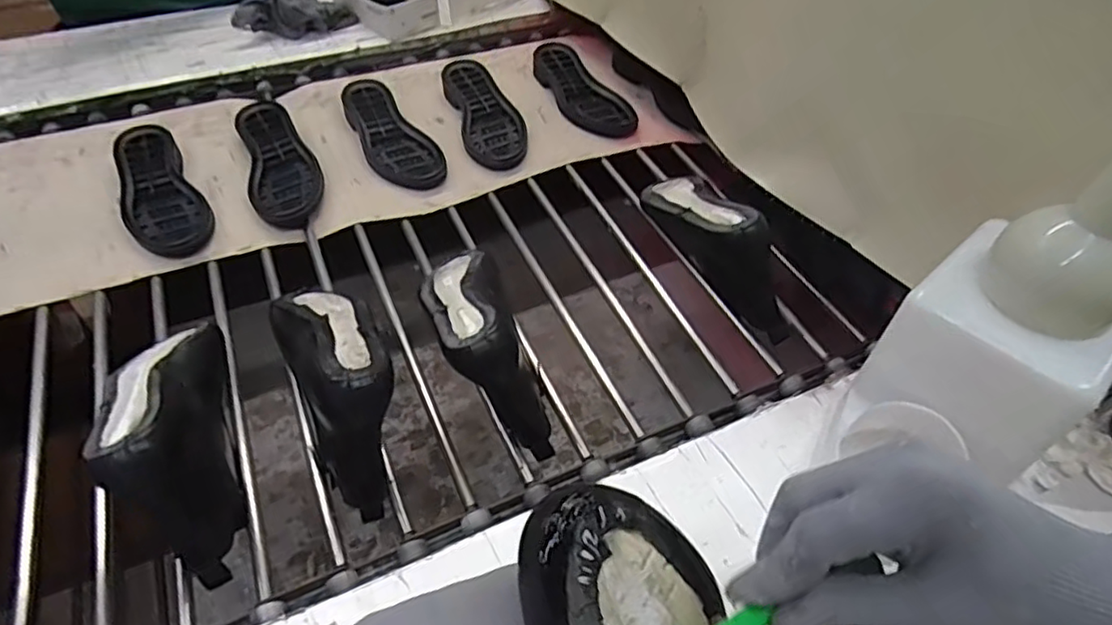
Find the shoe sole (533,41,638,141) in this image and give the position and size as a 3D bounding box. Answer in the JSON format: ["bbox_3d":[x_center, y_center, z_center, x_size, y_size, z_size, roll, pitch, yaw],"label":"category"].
[{"bbox_3d":[0.035,-0.353,1.004,0.084,0.020,0.250,-18,50,-15],"label":"shoe sole"}]

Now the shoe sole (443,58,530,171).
[{"bbox_3d":[-0.105,-0.298,0.950,0.088,0.025,0.257,-13,51,-13],"label":"shoe sole"}]

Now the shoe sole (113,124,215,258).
[{"bbox_3d":[-0.498,-0.156,0.810,0.084,0.027,0.244,-25,52,-20],"label":"shoe sole"}]

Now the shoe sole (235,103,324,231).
[{"bbox_3d":[-0.368,-0.203,0.860,0.086,0.023,0.254,-18,49,-15],"label":"shoe sole"}]

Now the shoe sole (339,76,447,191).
[{"bbox_3d":[-0.234,-0.255,0.910,0.089,0.025,0.249,-23,51,-19],"label":"shoe sole"}]

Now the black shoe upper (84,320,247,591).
[{"bbox_3d":[-0.323,0.098,0.534,0.082,0.123,0.236,-17,49,-14],"label":"black shoe upper"}]

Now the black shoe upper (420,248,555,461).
[{"bbox_3d":[-0.075,0.025,0.619,0.071,0.118,0.226,-18,50,-15],"label":"black shoe upper"}]

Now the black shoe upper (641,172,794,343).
[{"bbox_3d":[0.173,-0.078,0.711,0.066,0.118,0.262,-18,49,-15],"label":"black shoe upper"}]

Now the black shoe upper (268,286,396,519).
[{"bbox_3d":[-0.193,0.057,0.579,0.082,0.124,0.225,-21,51,-18],"label":"black shoe upper"}]

